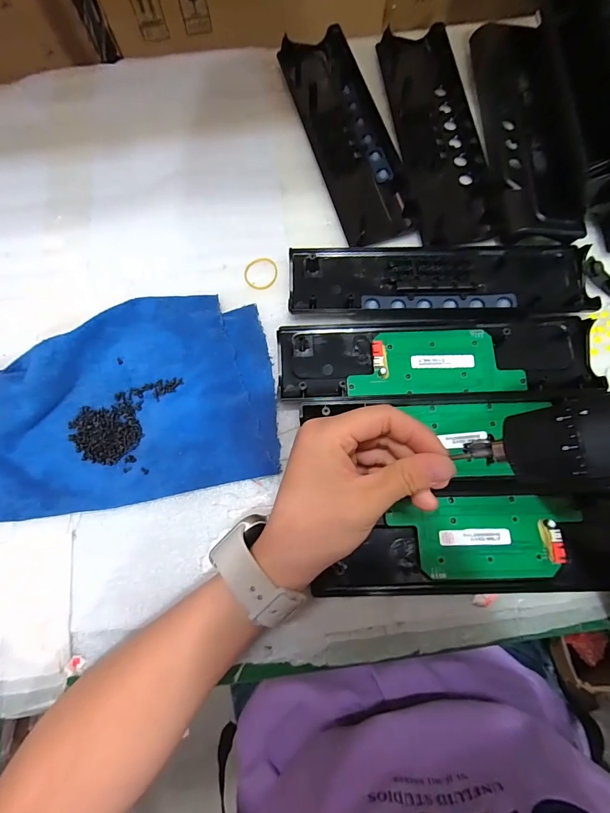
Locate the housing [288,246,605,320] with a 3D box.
[{"bbox_3d":[0.111,-0.107,0.330,0.246,0.016,0.068,0,74,1],"label":"housing"}]

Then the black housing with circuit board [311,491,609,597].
[{"bbox_3d":[0.124,0.097,0.278,0.219,0.017,0.065,-2,74,0],"label":"black housing with circuit board"}]

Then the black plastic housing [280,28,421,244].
[{"bbox_3d":[0.042,-0.265,0.375,0.072,0.017,0.244,-16,75,-3],"label":"black plastic housing"}]

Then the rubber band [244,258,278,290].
[{"bbox_3d":[-0.039,-0.118,0.345,0.029,0.004,0.031,0,76,1],"label":"rubber band"}]

